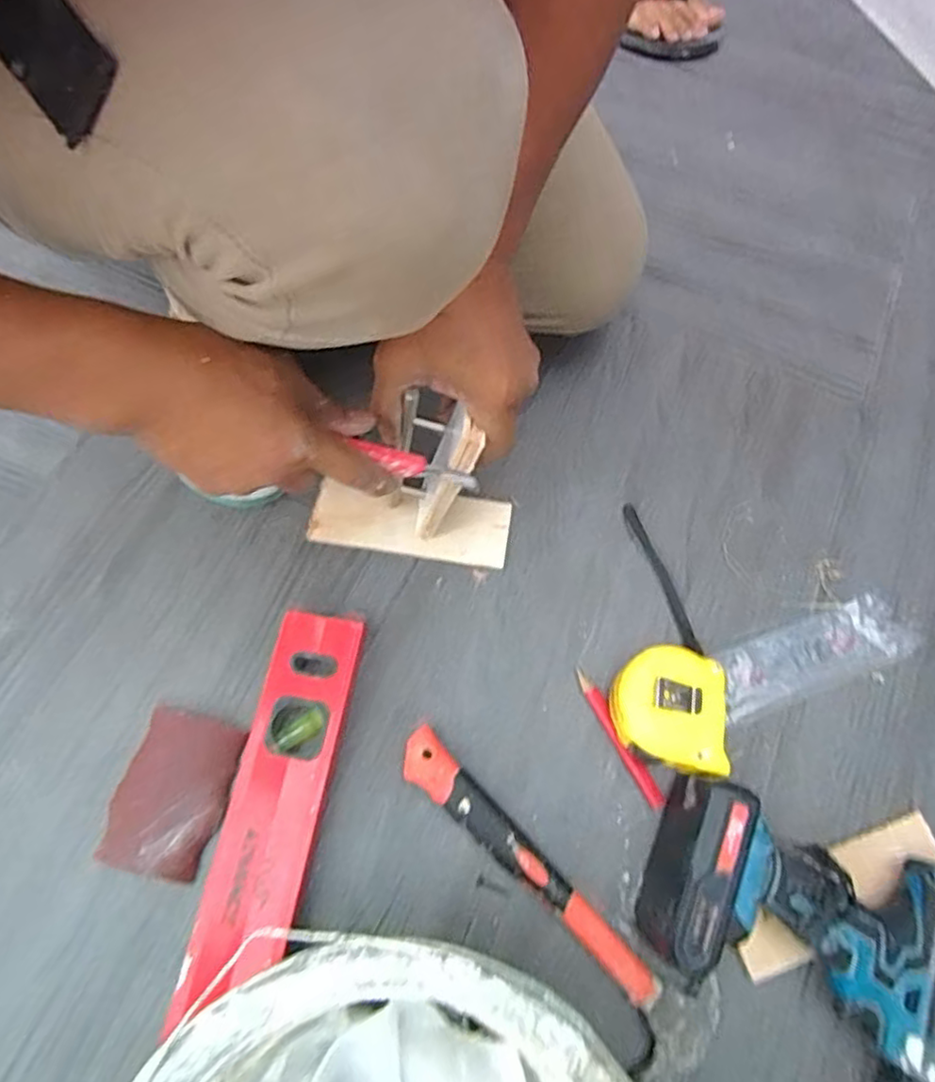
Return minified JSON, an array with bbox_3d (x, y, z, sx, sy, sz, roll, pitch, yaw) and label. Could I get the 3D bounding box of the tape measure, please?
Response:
[{"bbox_3d":[0.140,0.119,0.465,0.075,0.042,0.081,8,69,2],"label":"tape measure"}]

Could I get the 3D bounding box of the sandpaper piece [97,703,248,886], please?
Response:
[{"bbox_3d":[-0.201,0.170,0.447,0.072,0.019,0.100,17,69,5],"label":"sandpaper piece"}]

